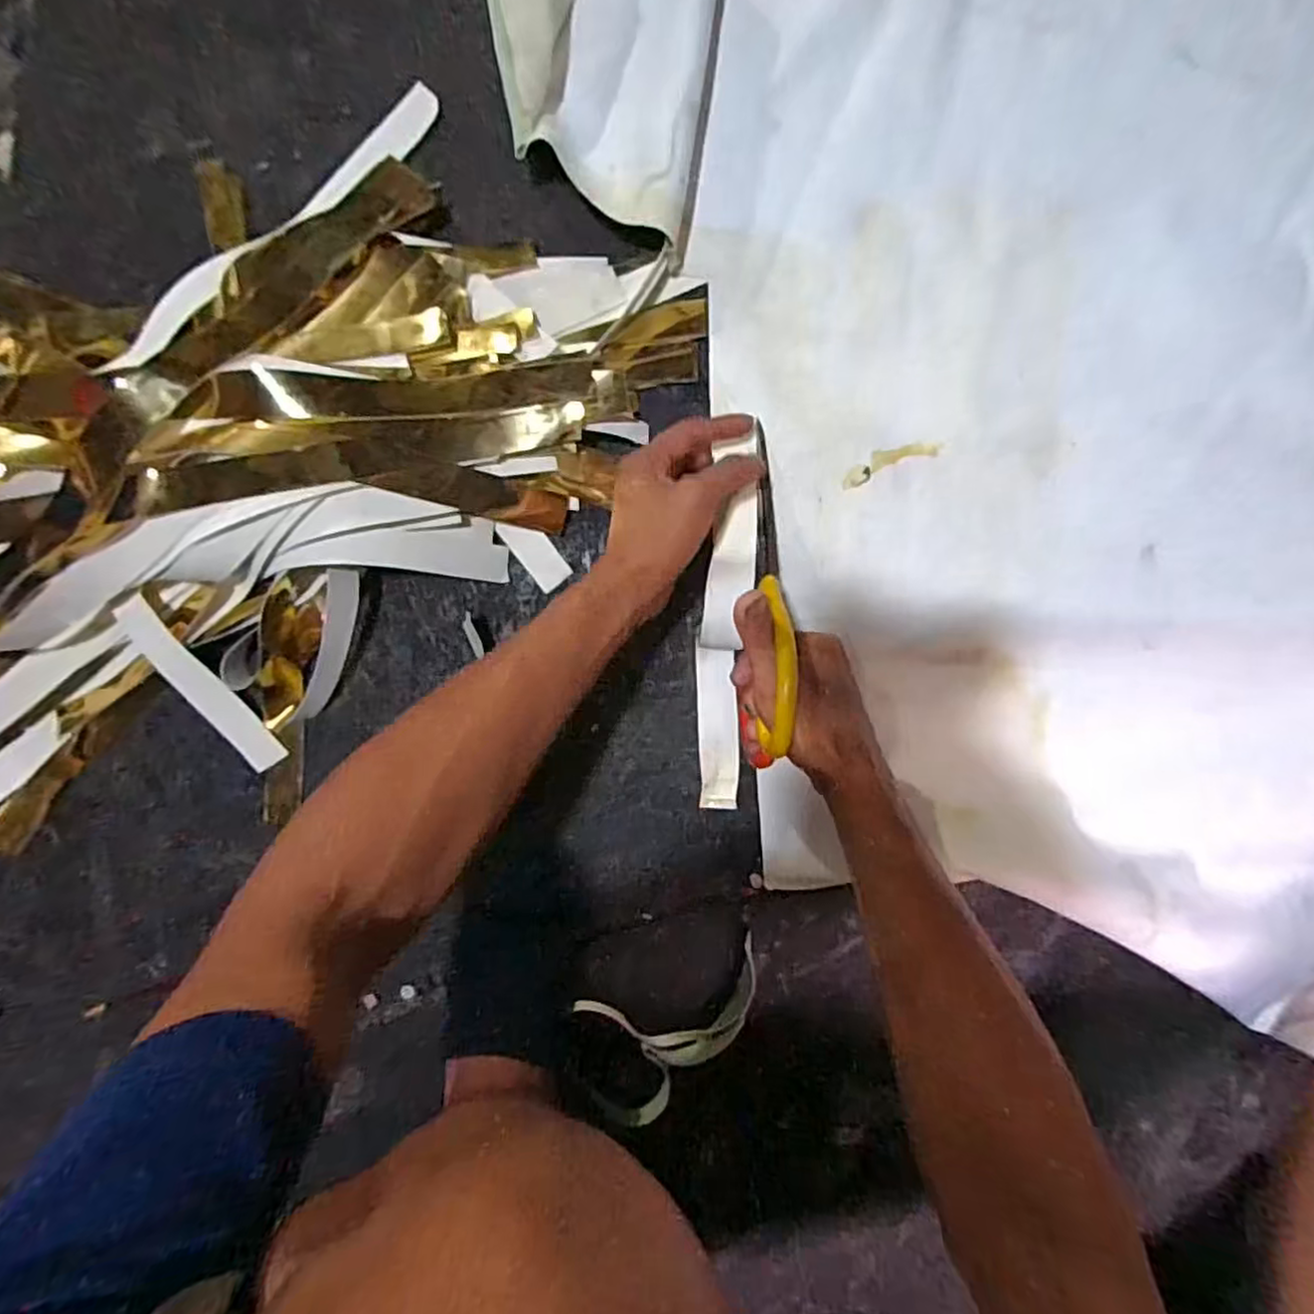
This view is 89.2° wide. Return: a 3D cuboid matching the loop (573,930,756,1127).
[{"bbox_3d":[0.019,0.287,0.512,0.153,0.016,0.095,-25,91,1],"label":"loop"}]

